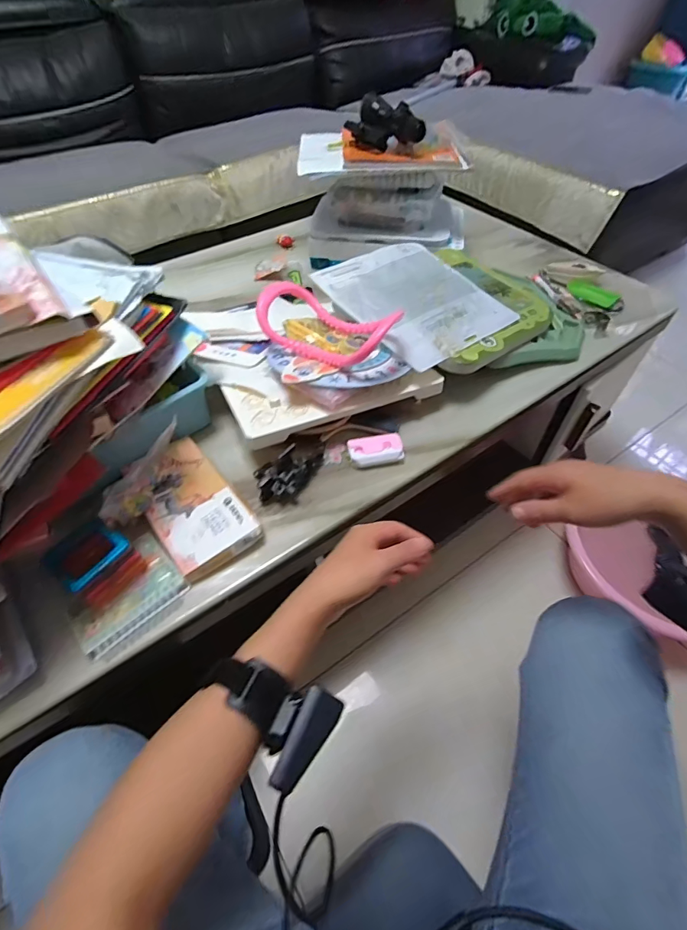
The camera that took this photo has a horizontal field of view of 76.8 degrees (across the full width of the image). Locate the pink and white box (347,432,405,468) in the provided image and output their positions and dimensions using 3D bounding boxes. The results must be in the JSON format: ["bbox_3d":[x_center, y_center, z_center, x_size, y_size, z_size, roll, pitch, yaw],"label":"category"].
[{"bbox_3d":[0.042,-0.021,0.565,0.069,0.014,0.042,-11,52,-8],"label":"pink and white box"}]

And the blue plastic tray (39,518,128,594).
[{"bbox_3d":[-0.253,0.085,0.426,0.057,0.017,0.064,31,58,23],"label":"blue plastic tray"}]

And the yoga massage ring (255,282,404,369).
[{"bbox_3d":[-0.024,-0.188,0.578,0.191,0.055,0.100,21,55,17],"label":"yoga massage ring"}]

